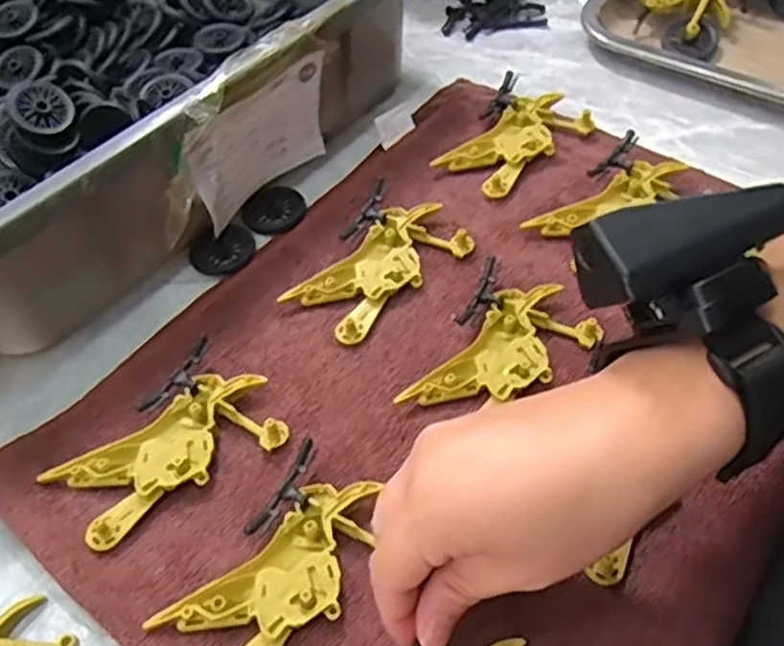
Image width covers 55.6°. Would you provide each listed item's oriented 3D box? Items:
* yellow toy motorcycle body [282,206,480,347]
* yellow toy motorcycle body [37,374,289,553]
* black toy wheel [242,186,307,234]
[{"bbox_3d":[-0.006,-0.030,0.412,0.100,0.012,0.048,-38,61,-23],"label":"yellow toy motorcycle body"},{"bbox_3d":[-0.102,0.060,0.347,0.100,0.011,0.048,-30,58,-19],"label":"yellow toy motorcycle body"},{"bbox_3d":[-0.071,-0.069,0.454,0.035,0.004,0.038,-1,53,2],"label":"black toy wheel"}]

